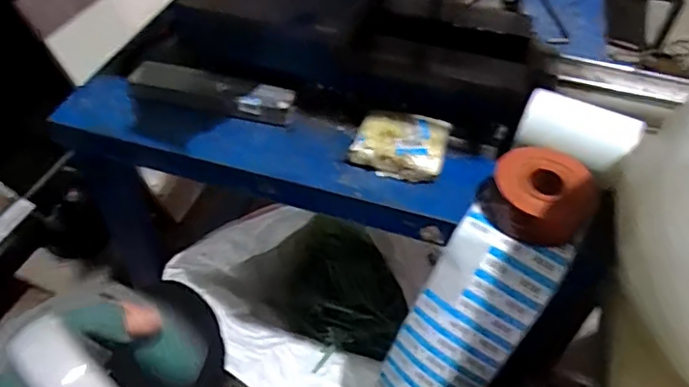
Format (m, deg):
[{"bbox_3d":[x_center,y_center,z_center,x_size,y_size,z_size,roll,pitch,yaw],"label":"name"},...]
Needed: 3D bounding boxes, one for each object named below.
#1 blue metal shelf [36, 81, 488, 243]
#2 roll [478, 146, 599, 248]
[{"bbox_3d":[-0.096,-0.049,0.648,0.510,0.049,0.120,12,49,8],"label":"blue metal shelf"},{"bbox_3d":[0.206,0.001,0.577,0.100,0.047,0.094,1,48,-1],"label":"roll"}]

